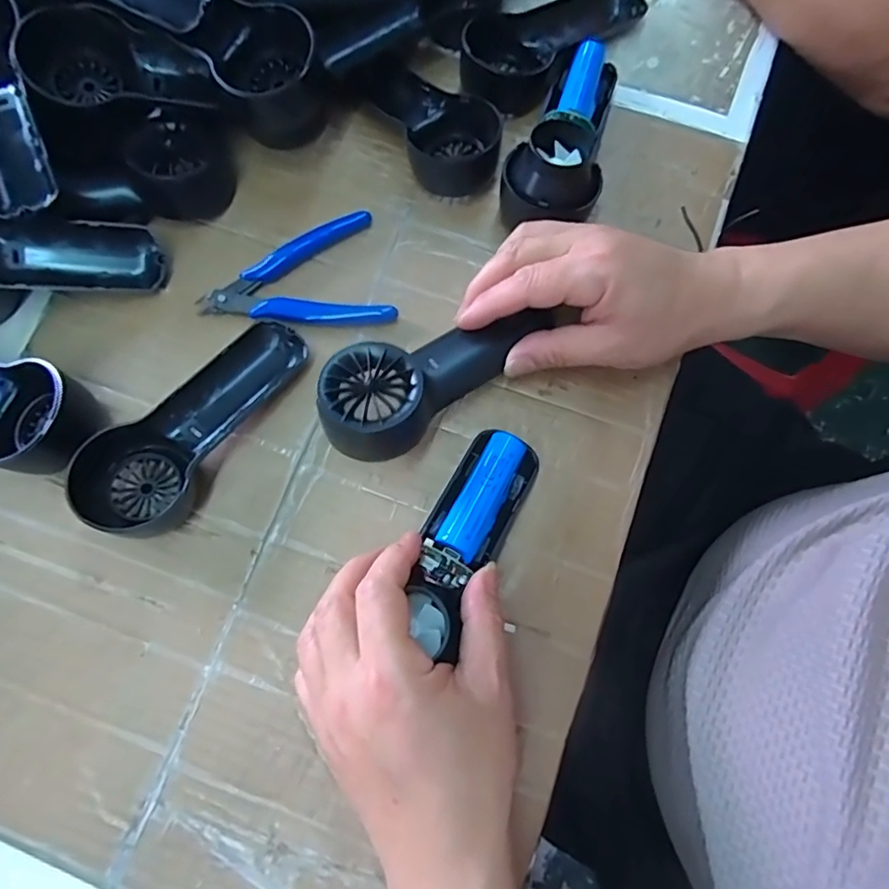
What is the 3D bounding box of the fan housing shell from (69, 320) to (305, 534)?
[{"bbox_3d":[-0.147,-0.013,0.326,0.064,0.031,0.154,42,80,9],"label":"fan housing shell"}]

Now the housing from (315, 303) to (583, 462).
[{"bbox_3d":[-0.003,-0.044,0.309,0.140,0.035,0.059,-28,78,-15],"label":"housing"}]

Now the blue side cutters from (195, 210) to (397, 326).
[{"bbox_3d":[-0.097,-0.099,0.356,0.117,0.013,0.076,-17,77,-4],"label":"blue side cutters"}]

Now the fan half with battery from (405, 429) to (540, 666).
[{"bbox_3d":[0.012,0.048,0.298,0.042,0.020,0.121,24,66,6],"label":"fan half with battery"}]

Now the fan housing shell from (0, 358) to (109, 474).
[{"bbox_3d":[-0.281,-0.031,0.327,0.150,0.037,0.058,20,78,5],"label":"fan housing shell"}]

